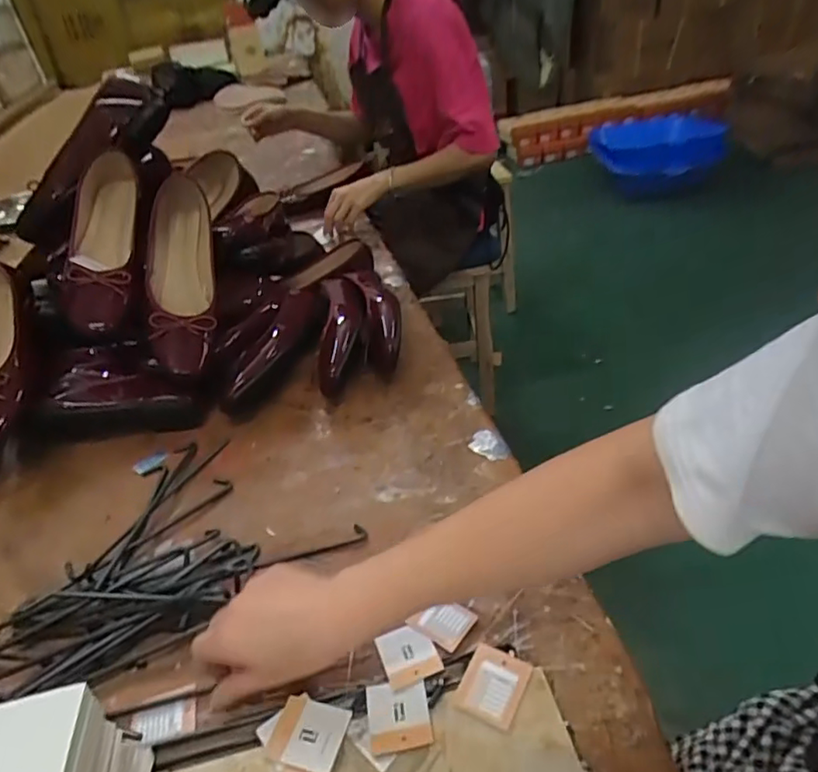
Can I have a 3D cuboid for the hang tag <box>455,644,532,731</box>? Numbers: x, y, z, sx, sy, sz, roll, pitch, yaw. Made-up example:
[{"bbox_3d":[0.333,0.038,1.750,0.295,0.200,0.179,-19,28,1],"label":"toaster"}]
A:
[{"bbox_3d":[0.062,0.218,0.425,0.042,0.004,0.050,12,46,27],"label":"hang tag"}]

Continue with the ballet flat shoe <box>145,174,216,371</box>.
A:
[{"bbox_3d":[-0.277,-0.134,0.698,0.074,0.070,0.231,-6,76,-1],"label":"ballet flat shoe"}]

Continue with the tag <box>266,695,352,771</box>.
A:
[{"bbox_3d":[-0.070,0.246,0.411,0.049,0.004,0.044,5,39,17],"label":"tag"}]

